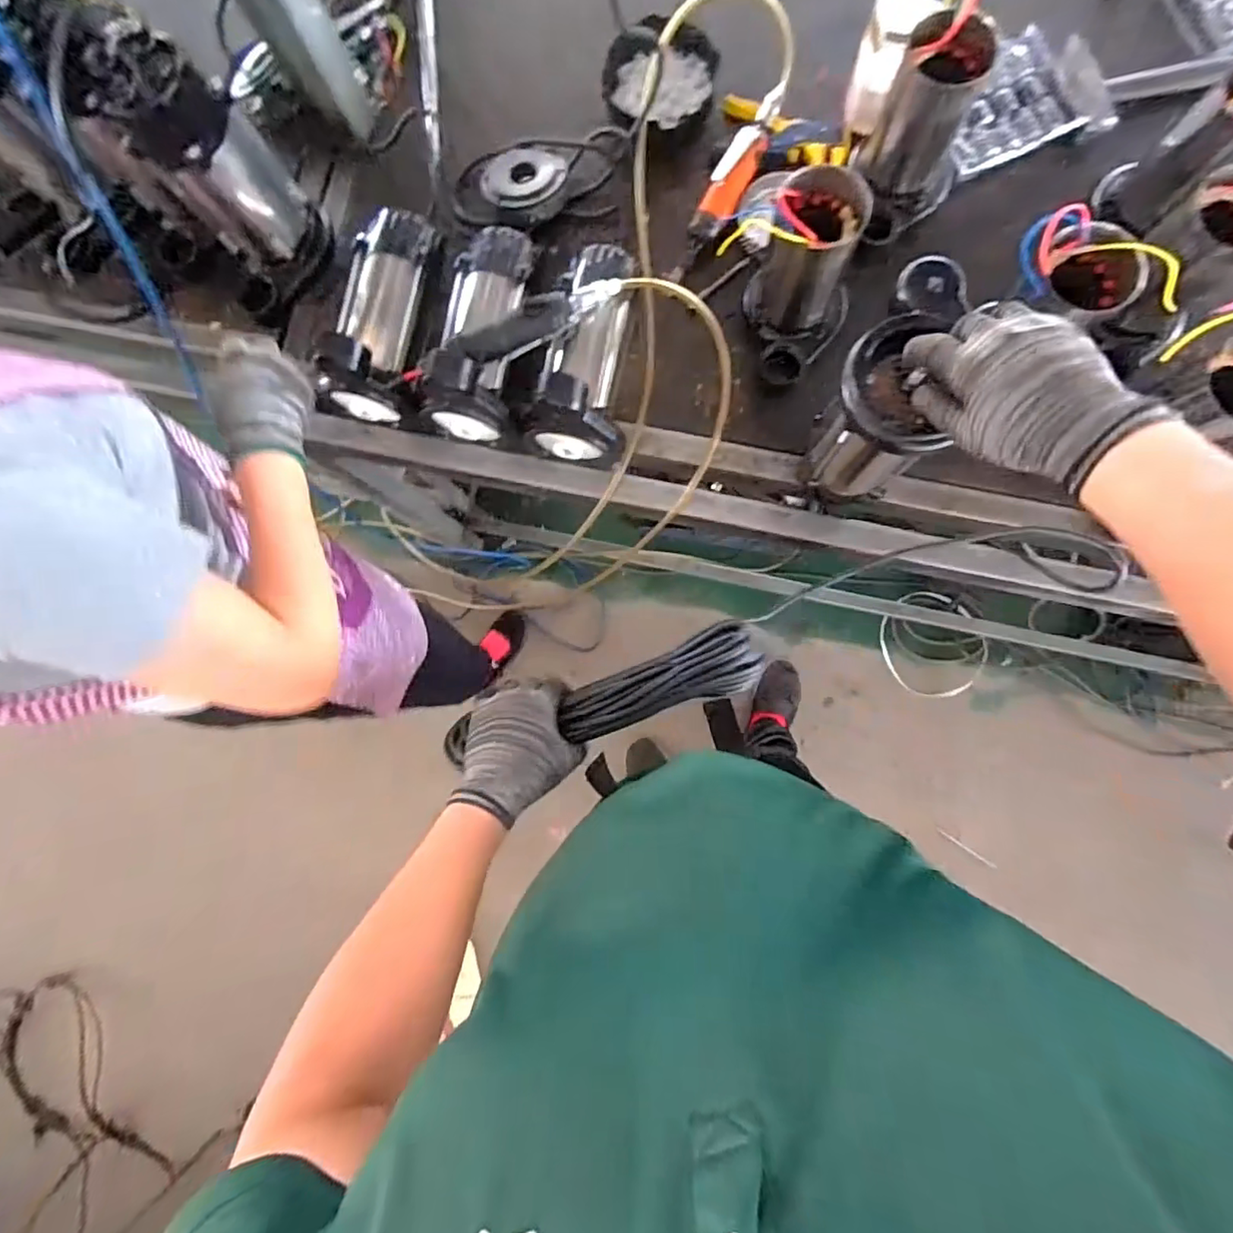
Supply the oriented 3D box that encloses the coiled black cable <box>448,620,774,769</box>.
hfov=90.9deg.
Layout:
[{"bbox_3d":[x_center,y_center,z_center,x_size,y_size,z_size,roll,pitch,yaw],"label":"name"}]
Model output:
[{"bbox_3d":[-0.013,0.087,0.627,0.340,0.048,0.070,-19,84,2],"label":"coiled black cable"}]

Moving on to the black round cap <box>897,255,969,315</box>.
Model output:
[{"bbox_3d":[0.278,-0.290,0.529,0.058,0.018,0.060,12,85,5],"label":"black round cap"}]

